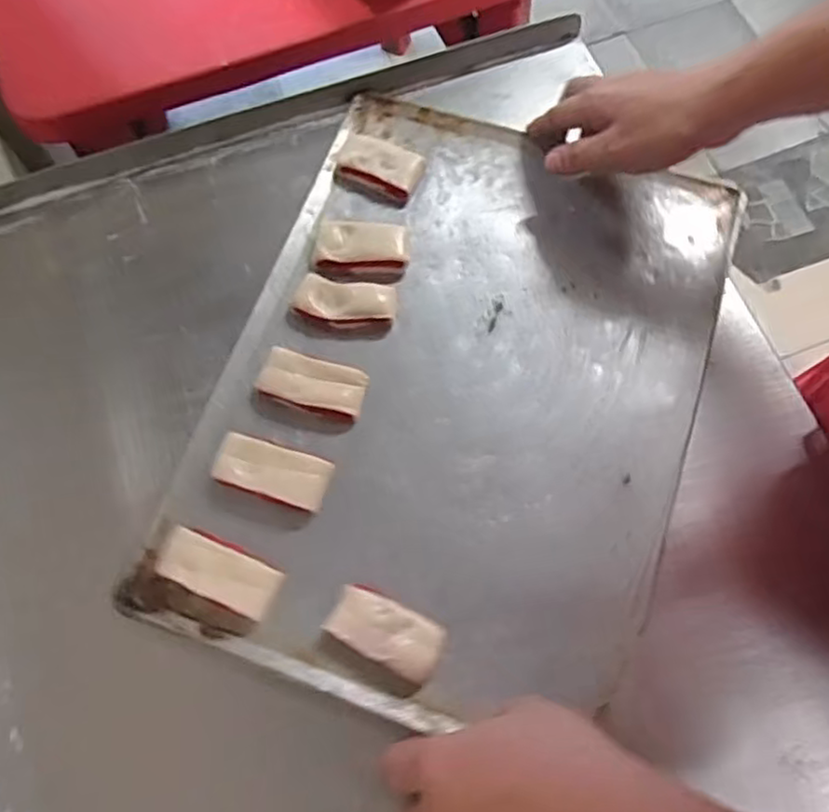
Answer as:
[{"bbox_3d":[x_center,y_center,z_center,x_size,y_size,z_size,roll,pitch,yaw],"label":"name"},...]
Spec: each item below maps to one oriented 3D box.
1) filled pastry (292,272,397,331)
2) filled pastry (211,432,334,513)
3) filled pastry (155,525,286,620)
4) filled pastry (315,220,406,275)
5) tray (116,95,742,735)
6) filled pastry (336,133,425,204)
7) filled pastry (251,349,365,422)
[{"bbox_3d":[-0.052,-0.078,0.505,0.075,0.020,0.037,4,72,4],"label":"filled pastry"},{"bbox_3d":[-0.098,0.044,0.463,0.079,0.020,0.038,17,73,9],"label":"filled pastry"},{"bbox_3d":[-0.127,0.108,0.442,0.078,0.019,0.035,24,74,11],"label":"filled pastry"},{"bbox_3d":[-0.040,-0.123,0.524,0.068,0.017,0.039,5,72,5],"label":"filled pastry"},{"bbox_3d":[0.026,-0.020,0.489,0.325,0.029,0.442,19,73,7],"label":"tray"},{"bbox_3d":[-0.030,-0.195,0.550,0.069,0.018,0.038,23,74,10],"label":"filled pastry"},{"bbox_3d":[-0.073,-0.014,0.485,0.075,0.017,0.038,17,73,9],"label":"filled pastry"}]

